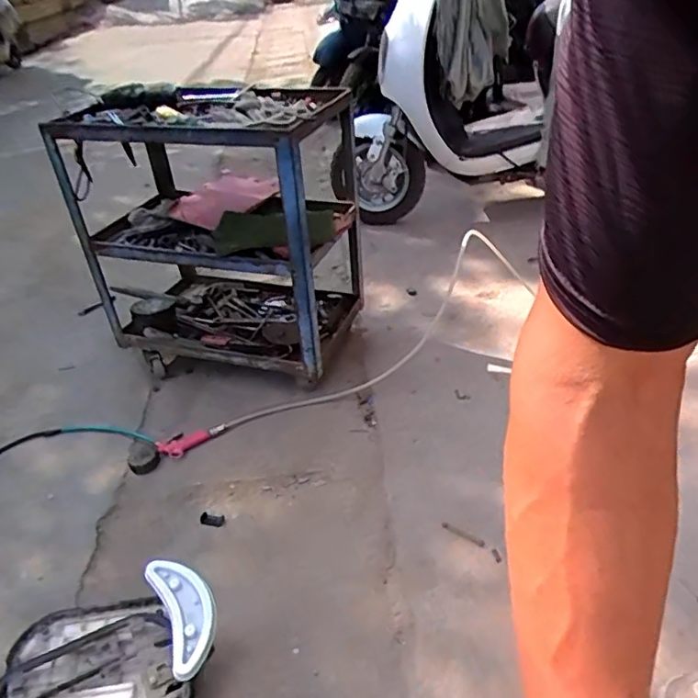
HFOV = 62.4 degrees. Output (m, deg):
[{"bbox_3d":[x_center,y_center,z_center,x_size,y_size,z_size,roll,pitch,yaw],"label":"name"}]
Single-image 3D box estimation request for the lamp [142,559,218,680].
[{"bbox_3d":[-0.252,0.397,0.886,0.081,0.034,0.187,-21,39,-21],"label":"lamp"}]

